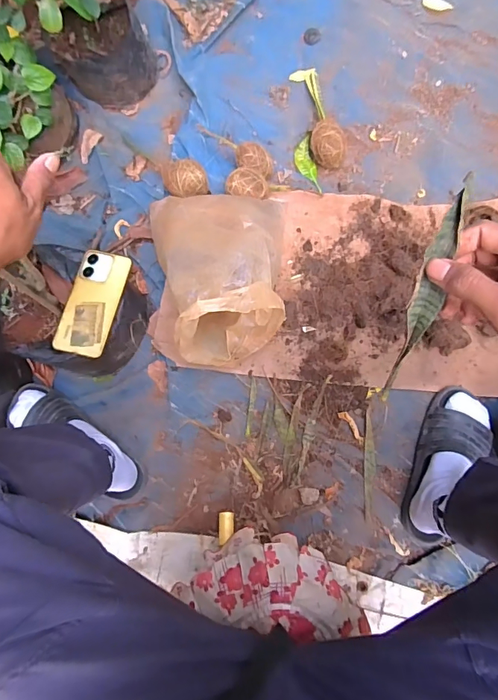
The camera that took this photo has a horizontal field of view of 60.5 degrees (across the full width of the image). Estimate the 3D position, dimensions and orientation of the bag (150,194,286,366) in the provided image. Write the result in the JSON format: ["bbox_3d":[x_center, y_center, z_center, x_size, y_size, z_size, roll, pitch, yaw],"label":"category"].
[{"bbox_3d":[-0.050,-0.140,0.715,0.235,0.234,0.312,-5,78,0],"label":"bag"}]

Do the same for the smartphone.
[{"bbox_3d":[-0.245,-0.074,0.669,0.079,0.008,0.168,15,76,-1],"label":"smartphone"}]

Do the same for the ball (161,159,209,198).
[{"bbox_3d":[-0.121,-0.323,0.814,0.079,0.060,0.084,0,78,1],"label":"ball"}]

